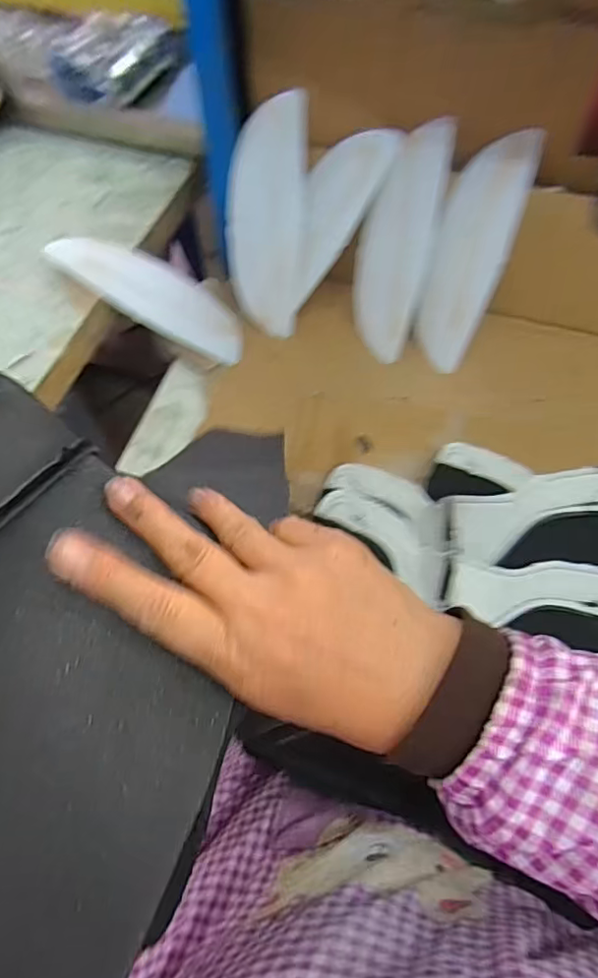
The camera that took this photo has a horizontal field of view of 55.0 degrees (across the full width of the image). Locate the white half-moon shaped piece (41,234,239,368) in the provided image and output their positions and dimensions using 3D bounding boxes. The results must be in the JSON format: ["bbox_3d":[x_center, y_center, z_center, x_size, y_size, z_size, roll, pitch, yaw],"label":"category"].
[{"bbox_3d":[-0.151,-0.203,0.598,0.208,0.016,0.070,29,64,-9],"label":"white half-moon shaped piece"}]

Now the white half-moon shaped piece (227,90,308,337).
[{"bbox_3d":[-0.031,-0.268,0.574,0.075,0.212,0.010,1,19,-7],"label":"white half-moon shaped piece"}]

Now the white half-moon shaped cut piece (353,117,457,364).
[{"bbox_3d":[0.097,-0.243,0.574,0.075,0.021,0.213,15,106,9],"label":"white half-moon shaped cut piece"}]

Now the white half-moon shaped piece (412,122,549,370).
[{"bbox_3d":[0.165,-0.226,0.556,0.069,0.211,0.014,20,21,11],"label":"white half-moon shaped piece"}]

